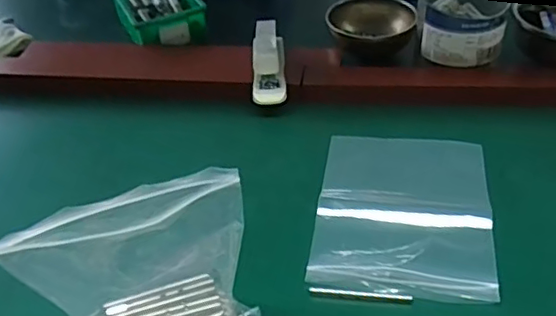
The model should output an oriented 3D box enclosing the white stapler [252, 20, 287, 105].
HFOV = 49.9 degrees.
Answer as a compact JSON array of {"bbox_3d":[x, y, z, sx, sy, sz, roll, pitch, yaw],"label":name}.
[{"bbox_3d":[-0.009,-0.113,0.660,0.033,0.055,0.109,-2,40,4],"label":"white stapler"}]

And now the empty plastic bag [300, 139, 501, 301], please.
[{"bbox_3d":[0.114,0.044,0.541,0.149,0.009,0.201,5,38,10],"label":"empty plastic bag"}]

